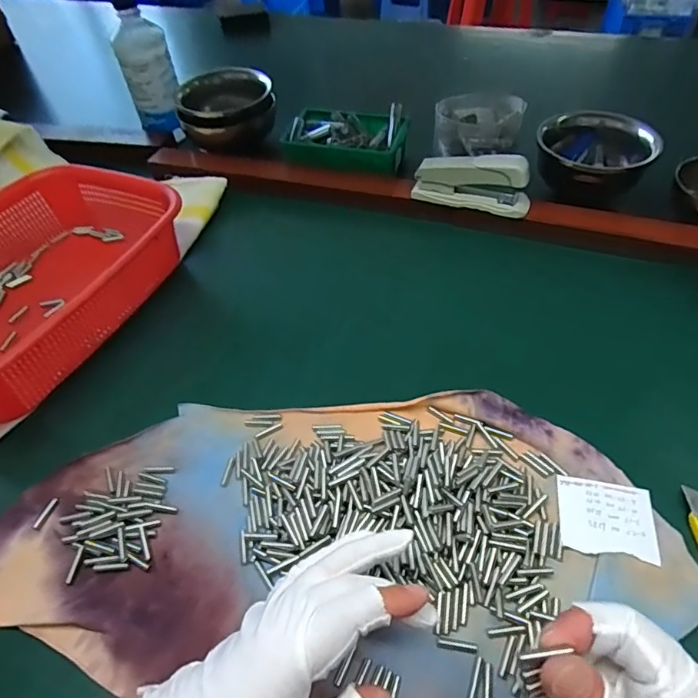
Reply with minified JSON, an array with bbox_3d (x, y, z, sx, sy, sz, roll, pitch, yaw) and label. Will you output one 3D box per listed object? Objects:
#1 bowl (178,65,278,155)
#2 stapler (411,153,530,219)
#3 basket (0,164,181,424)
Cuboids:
[{"bbox_3d":[-0.163,-0.317,0.669,0.127,0.075,0.111,-10,49,-6],"label":"bowl"},{"bbox_3d":[0.131,-0.178,0.524,0.120,0.053,0.028,18,52,17],"label":"stapler"},{"bbox_3d":[-0.308,-0.068,0.482,0.215,0.075,0.285,18,52,17],"label":"basket"}]

